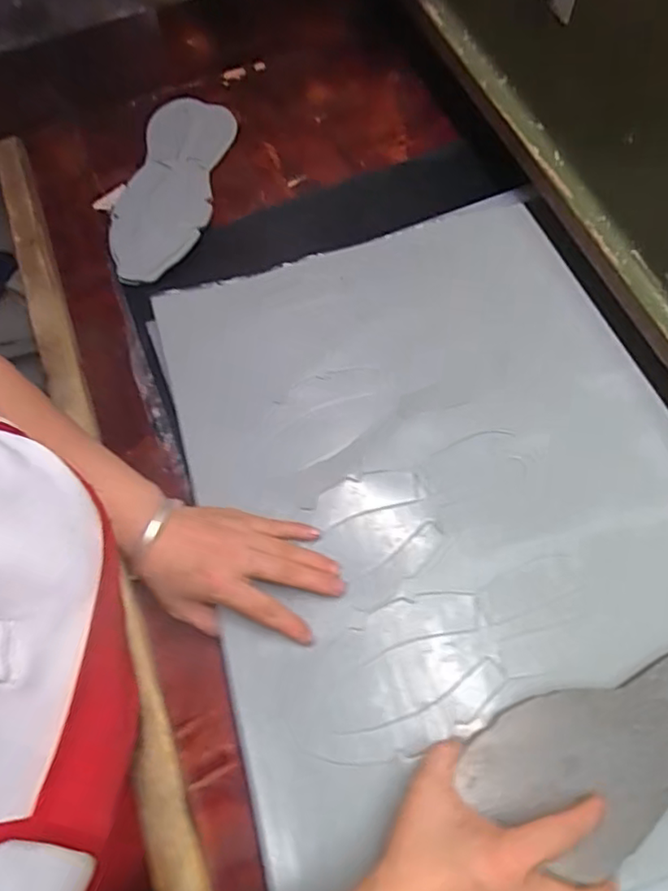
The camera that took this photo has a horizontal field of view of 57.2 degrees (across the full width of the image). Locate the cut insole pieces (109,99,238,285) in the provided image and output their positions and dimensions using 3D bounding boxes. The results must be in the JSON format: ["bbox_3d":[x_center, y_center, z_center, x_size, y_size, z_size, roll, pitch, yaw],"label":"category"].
[{"bbox_3d":[-0.185,-0.286,0.681,0.105,0.015,0.255,10,68,11],"label":"cut insole pieces"}]

